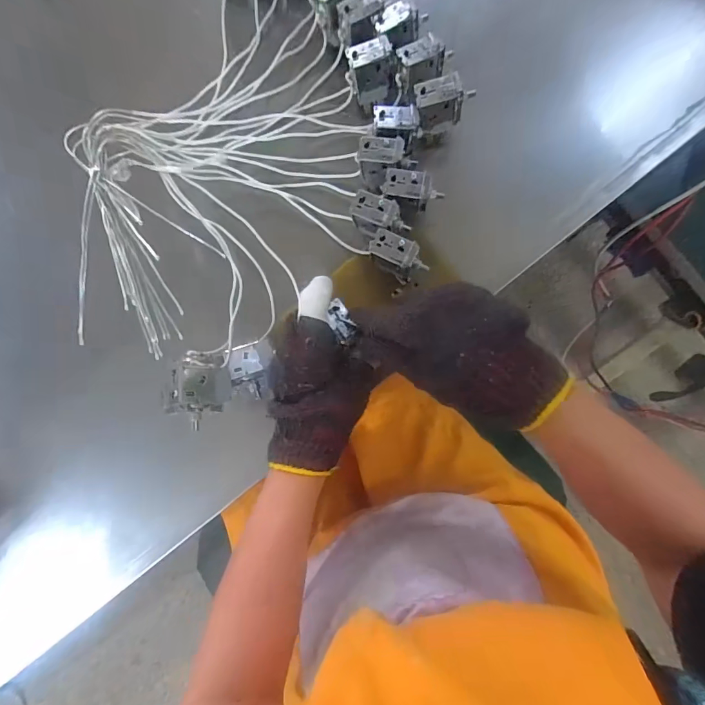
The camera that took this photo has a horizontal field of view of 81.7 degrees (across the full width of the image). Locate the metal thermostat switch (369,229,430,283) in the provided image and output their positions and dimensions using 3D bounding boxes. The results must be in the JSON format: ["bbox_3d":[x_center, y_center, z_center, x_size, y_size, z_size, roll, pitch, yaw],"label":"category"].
[{"bbox_3d":[0.039,-0.082,0.348,0.050,0.018,0.030,33,89,6],"label":"metal thermostat switch"}]

